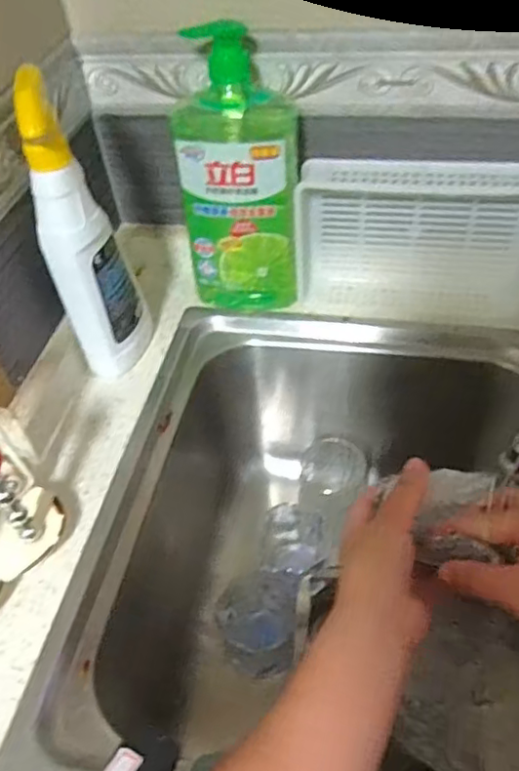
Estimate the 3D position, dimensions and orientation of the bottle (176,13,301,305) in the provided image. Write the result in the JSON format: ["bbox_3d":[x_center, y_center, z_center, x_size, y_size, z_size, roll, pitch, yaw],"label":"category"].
[{"bbox_3d":[-0.017,-0.187,0.562,0.107,0.257,0.058,4,48,9],"label":"bottle"}]

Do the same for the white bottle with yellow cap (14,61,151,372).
[{"bbox_3d":[-0.147,-0.117,0.512,0.049,0.265,0.067,1,47,6],"label":"white bottle with yellow cap"}]

